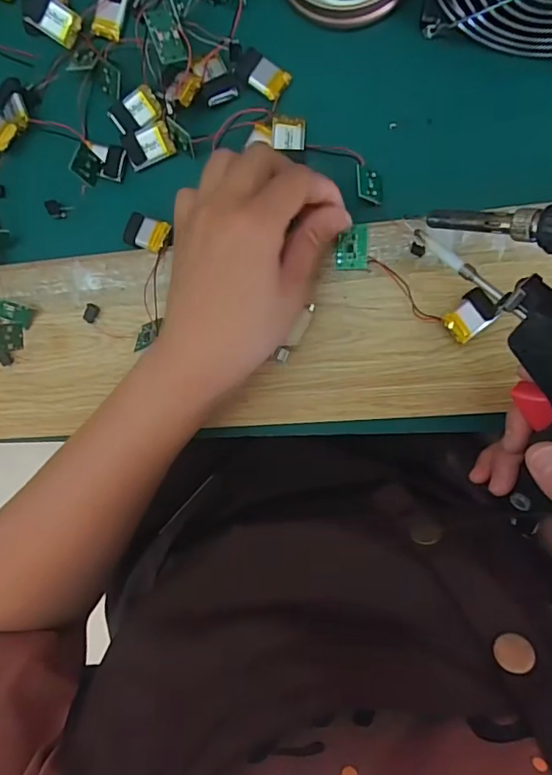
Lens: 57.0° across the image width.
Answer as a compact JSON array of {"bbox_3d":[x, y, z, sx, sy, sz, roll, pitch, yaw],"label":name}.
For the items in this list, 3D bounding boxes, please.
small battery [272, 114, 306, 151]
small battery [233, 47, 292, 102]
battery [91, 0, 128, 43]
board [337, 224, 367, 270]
[{"bbox_3d":[0.008,-0.156,0.313,0.021,0.004,0.020,1,93,-8],"label":"small battery"},{"bbox_3d":[-0.009,-0.194,0.313,0.030,0.005,0.019,34,98,5],"label":"small battery"},{"bbox_3d":[-0.107,-0.243,0.329,0.020,0.004,0.032,19,96,7],"label":"battery"},{"bbox_3d":[0.046,-0.085,0.307,0.018,0.004,0.026,2,94,9],"label":"board"}]

